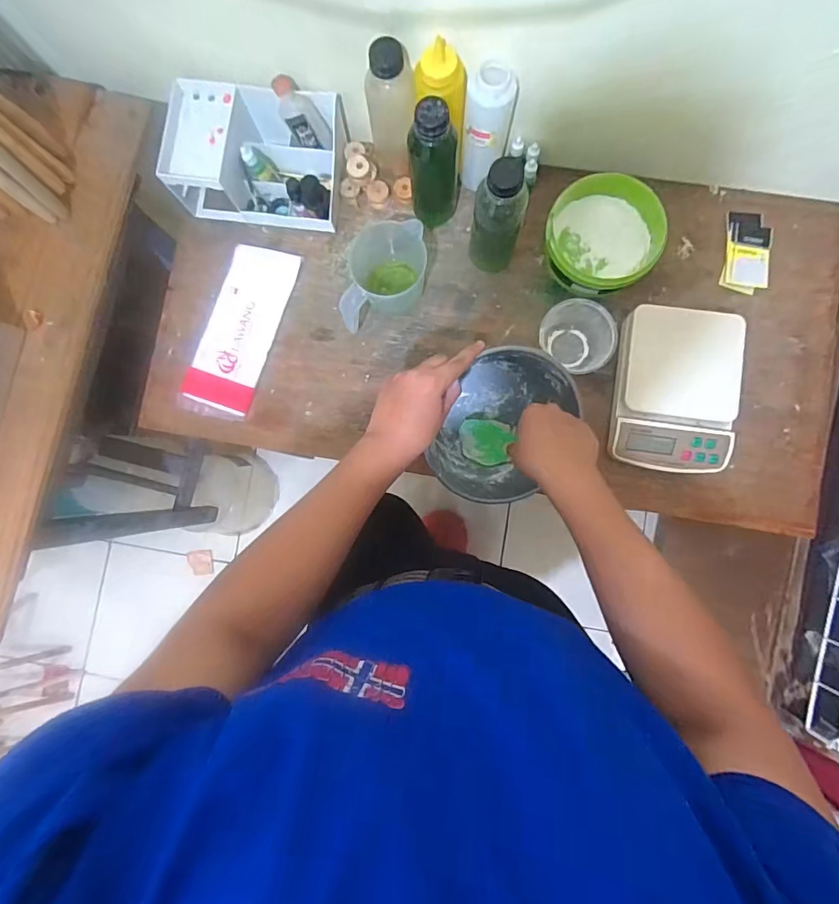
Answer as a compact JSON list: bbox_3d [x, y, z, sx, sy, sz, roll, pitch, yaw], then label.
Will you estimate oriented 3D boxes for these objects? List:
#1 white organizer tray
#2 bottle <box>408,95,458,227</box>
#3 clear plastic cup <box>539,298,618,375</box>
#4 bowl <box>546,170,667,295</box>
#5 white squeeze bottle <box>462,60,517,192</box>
[{"bbox_3d":[-0.235,-0.432,0.690,0.234,0.088,0.150,7,86,3],"label":"white organizer tray"},{"bbox_3d":[0.019,-0.373,0.625,0.061,0.181,0.059,8,86,3],"label":"bottle"},{"bbox_3d":[0.223,-0.163,0.670,0.104,0.053,0.087,38,88,5],"label":"clear plastic cup"},{"bbox_3d":[0.253,-0.297,0.657,0.155,0.070,0.139,41,88,5],"label":"bowl"},{"bbox_3d":[0.089,-0.426,0.627,0.060,0.158,0.064,6,86,3],"label":"white squeeze bottle"}]

